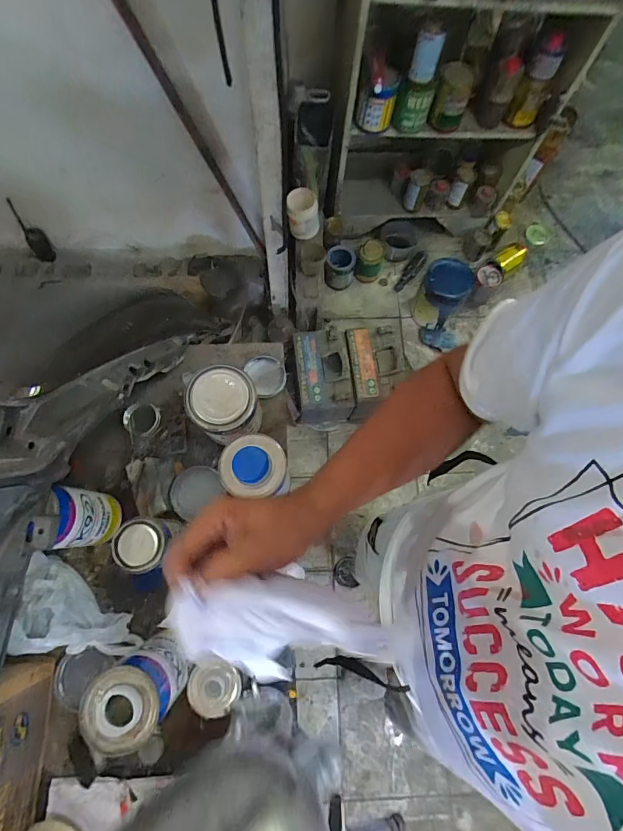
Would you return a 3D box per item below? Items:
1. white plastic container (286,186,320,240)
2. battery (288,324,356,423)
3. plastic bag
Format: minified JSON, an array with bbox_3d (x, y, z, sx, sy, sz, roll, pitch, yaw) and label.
[{"bbox_3d":[-0.026,-0.656,1.343,0.104,0.120,0.112,1,73,-2],"label":"white plastic container"},{"bbox_3d":[0.024,-0.118,1.368,0.190,0.189,0.257,-5,74,-3],"label":"battery"},{"bbox_3d":[-0.367,0.301,0.605,0.195,0.065,0.107,32,75,7],"label":"plastic bag"}]

